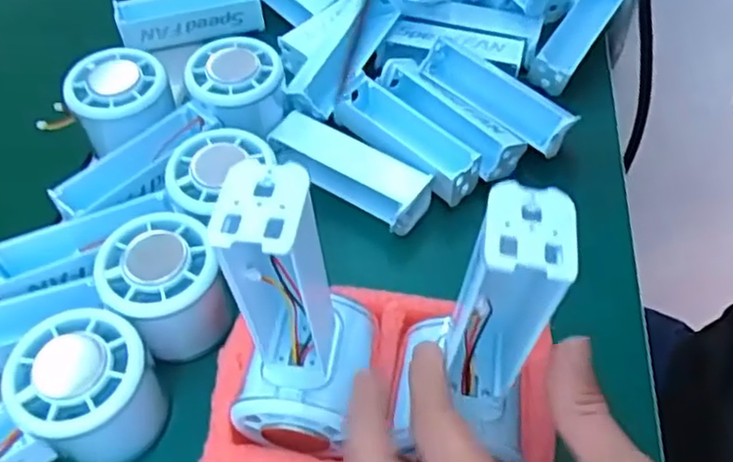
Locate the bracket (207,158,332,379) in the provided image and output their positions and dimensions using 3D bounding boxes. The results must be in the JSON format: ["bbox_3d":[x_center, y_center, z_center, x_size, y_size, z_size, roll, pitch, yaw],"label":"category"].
[{"bbox_3d":[-0.030,0.025,0.236,0.030,0.112,0.036,-4,55,-2],"label":"bracket"}]

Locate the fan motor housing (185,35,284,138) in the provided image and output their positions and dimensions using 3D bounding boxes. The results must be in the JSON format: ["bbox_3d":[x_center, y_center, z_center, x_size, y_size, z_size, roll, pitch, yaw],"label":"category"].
[{"bbox_3d":[-0.077,-0.083,0.397,0.056,0.042,0.059,-8,55,-5],"label":"fan motor housing"}]

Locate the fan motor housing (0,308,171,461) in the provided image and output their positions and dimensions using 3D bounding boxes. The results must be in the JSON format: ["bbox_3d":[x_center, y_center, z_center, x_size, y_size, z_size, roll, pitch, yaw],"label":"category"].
[{"bbox_3d":[-0.123,0.073,0.296,0.054,0.058,0.056,0,55,0],"label":"fan motor housing"}]

